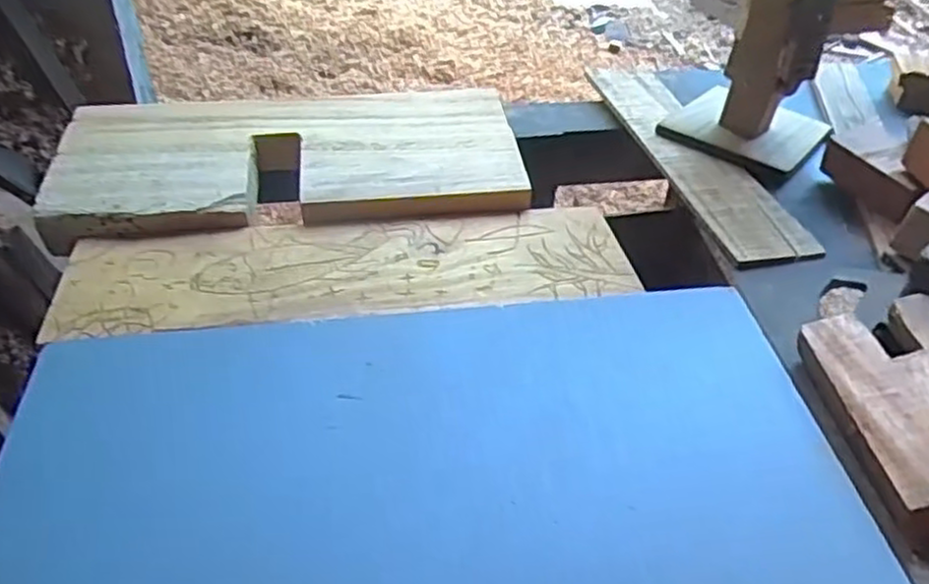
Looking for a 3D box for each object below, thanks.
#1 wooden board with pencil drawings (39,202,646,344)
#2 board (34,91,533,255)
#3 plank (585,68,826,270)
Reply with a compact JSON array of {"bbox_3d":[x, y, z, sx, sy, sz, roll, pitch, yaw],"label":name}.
[{"bbox_3d":[-0.083,-0.025,0.545,0.398,0.019,0.138,-3,44,-9],"label":"wooden board with pencil drawings"},{"bbox_3d":[-0.140,-0.112,0.617,0.366,0.026,0.166,-5,44,-10],"label":"board"},{"bbox_3d":[0.199,-0.129,0.665,0.077,0.011,0.318,-7,45,-13],"label":"plank"}]

